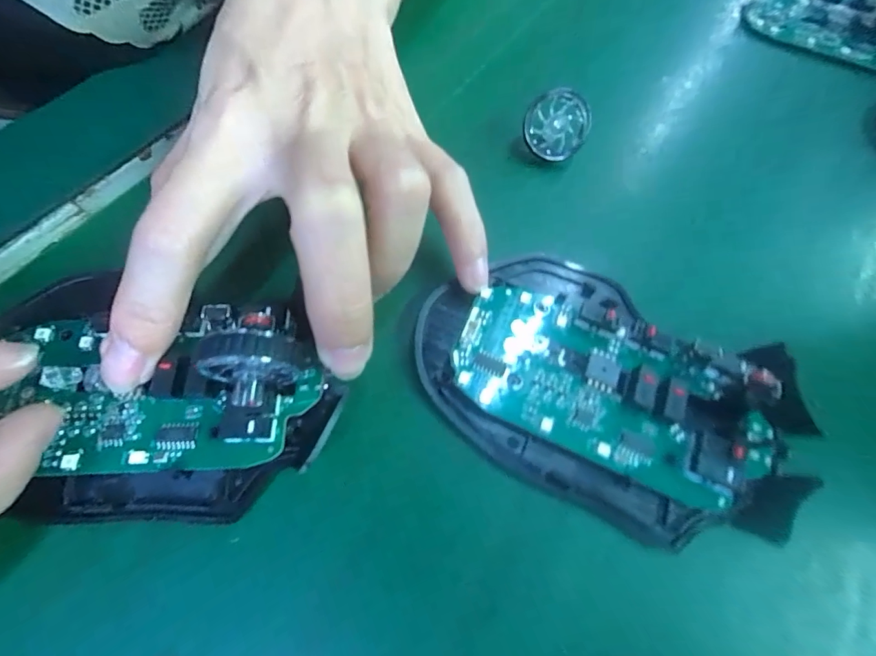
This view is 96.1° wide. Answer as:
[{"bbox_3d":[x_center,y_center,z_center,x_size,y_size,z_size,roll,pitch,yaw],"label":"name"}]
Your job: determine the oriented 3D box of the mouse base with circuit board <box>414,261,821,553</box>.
[{"bbox_3d":[0.052,0.017,0.120,0.117,0.014,0.070,33,69,11],"label":"mouse base with circuit board"}]

